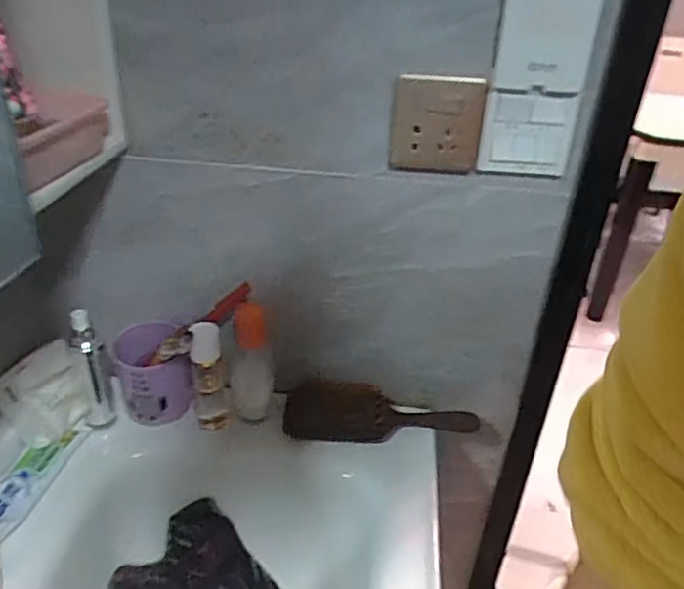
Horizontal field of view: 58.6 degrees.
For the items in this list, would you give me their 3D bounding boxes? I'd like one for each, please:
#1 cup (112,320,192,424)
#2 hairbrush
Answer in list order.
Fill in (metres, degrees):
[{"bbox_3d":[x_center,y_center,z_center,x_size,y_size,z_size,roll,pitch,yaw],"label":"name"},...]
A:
[{"bbox_3d":[-0.225,0.099,0.732,0.072,0.107,0.079,-14,35,-27],"label":"cup"},{"bbox_3d":[0.047,0.153,0.770,0.236,0.038,0.076,2,59,-5],"label":"hairbrush"}]

